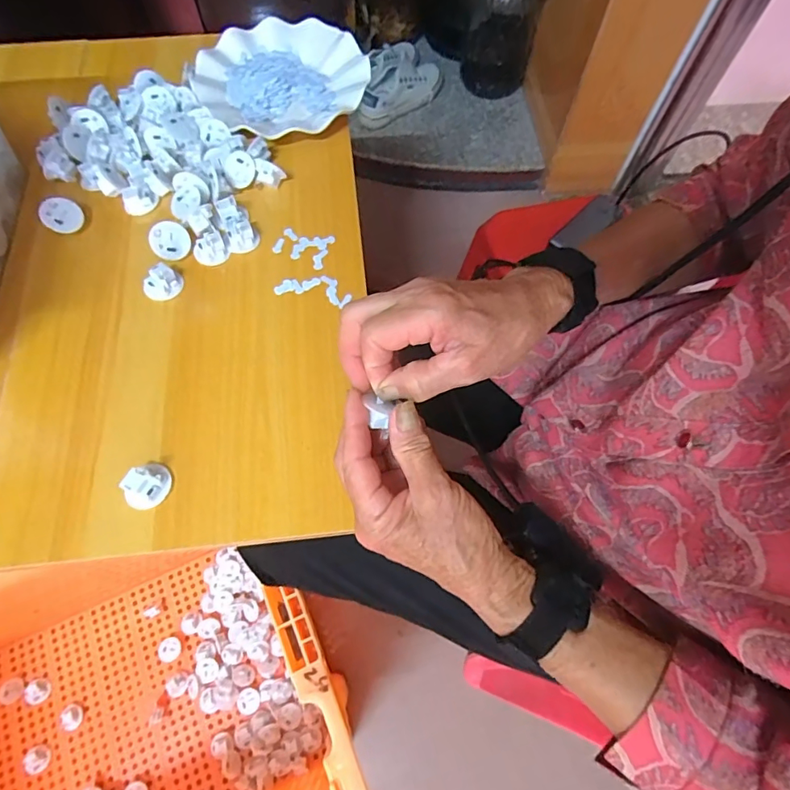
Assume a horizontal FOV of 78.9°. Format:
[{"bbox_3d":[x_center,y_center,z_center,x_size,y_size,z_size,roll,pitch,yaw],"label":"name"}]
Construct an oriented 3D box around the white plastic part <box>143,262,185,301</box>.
[{"bbox_3d":[-0.203,-0.097,0.418,0.026,0.016,0.029,24,68,9],"label":"white plastic part"}]

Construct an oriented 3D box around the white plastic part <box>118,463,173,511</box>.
[{"bbox_3d":[-0.178,0.065,0.344,0.032,0.016,0.027,-39,72,-16],"label":"white plastic part"}]

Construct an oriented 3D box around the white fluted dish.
[{"bbox_3d":[-0.122,-0.342,0.520,0.178,0.020,0.176,0,66,-1],"label":"white fluted dish"}]

